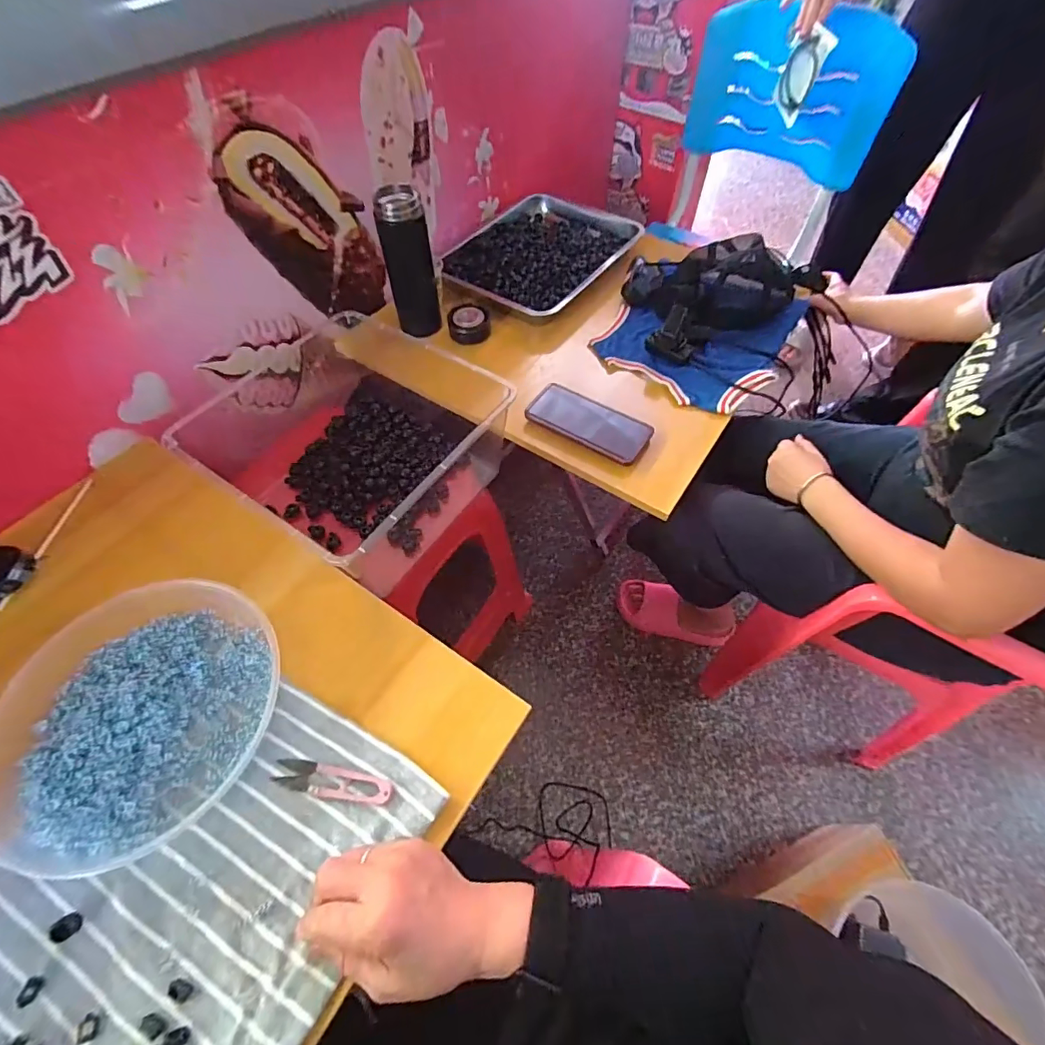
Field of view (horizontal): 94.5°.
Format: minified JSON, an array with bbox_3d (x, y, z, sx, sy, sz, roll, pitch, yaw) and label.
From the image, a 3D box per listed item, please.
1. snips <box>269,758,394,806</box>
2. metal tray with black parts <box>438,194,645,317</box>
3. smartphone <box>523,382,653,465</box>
[{"bbox_3d":[-0.157,0.215,0.400,0.100,0.008,0.024,8,57,6],"label":"snips"},{"bbox_3d":[0.027,-0.496,0.884,0.282,0.033,0.340,26,60,17],"label":"metal tray with black parts"},{"bbox_3d":[0.092,-0.138,0.667,0.163,0.018,0.071,28,78,16],"label":"smartphone"}]

